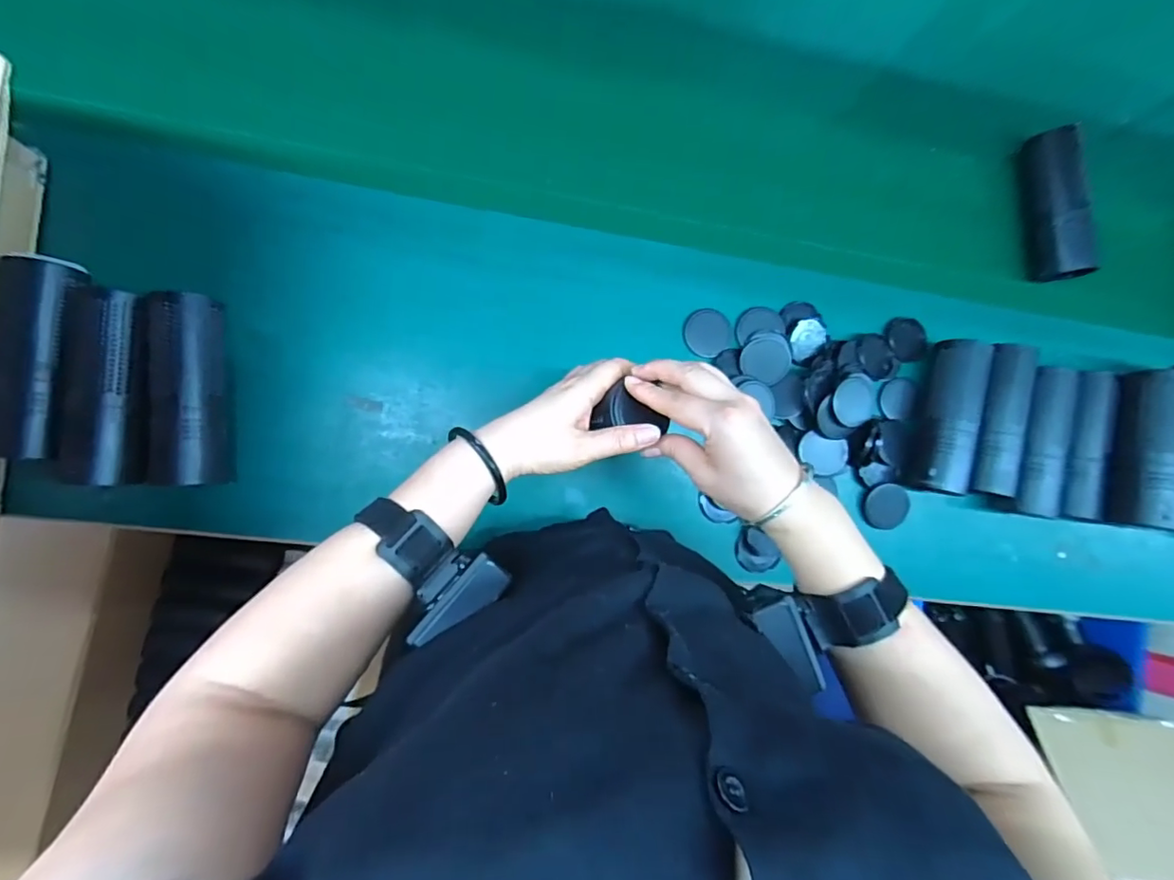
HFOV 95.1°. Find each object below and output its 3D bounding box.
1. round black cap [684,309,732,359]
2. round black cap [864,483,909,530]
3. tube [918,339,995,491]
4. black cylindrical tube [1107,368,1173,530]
[{"bbox_3d":[0.128,-0.113,0.570,0.050,0.006,0.050,0,88,-9],"label":"round black cap"},{"bbox_3d":[0.328,0.073,0.587,0.056,0.008,0.048,2,88,-9],"label":"round black cap"},{"bbox_3d":[0.392,-0.025,0.581,0.054,0.043,0.164,11,87,-8],"label":"tube"},{"bbox_3d":[0.587,0.009,0.554,0.047,0.052,0.160,8,87,-9],"label":"black cylindrical tube"}]

